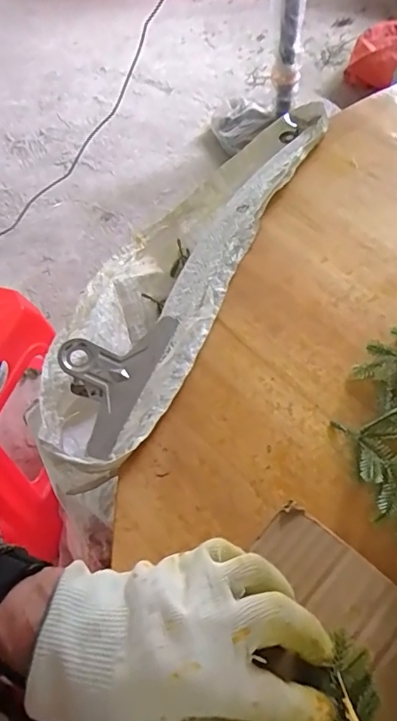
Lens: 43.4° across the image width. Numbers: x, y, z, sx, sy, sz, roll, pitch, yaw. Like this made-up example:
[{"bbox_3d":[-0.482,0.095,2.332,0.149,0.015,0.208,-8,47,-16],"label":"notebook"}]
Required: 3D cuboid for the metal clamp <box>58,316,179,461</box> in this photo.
[{"bbox_3d":[-0.069,0.012,0.379,0.066,0.038,0.124,17,59,13],"label":"metal clamp"}]

